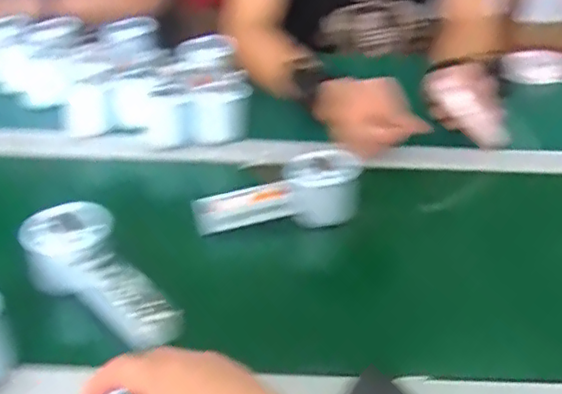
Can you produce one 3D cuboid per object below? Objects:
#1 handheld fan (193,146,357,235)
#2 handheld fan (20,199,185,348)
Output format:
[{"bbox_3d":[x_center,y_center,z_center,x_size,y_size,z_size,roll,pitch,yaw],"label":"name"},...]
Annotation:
[{"bbox_3d":[-0.002,-0.006,0.626,0.172,0.066,0.064,-8,38,-15],"label":"handheld fan"},{"bbox_3d":[-0.156,0.077,0.557,0.063,0.170,0.056,-26,35,13],"label":"handheld fan"}]

